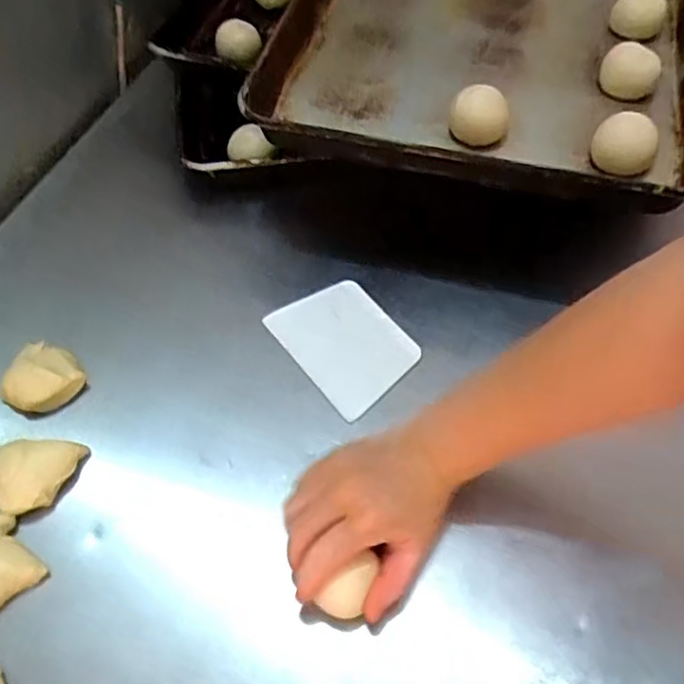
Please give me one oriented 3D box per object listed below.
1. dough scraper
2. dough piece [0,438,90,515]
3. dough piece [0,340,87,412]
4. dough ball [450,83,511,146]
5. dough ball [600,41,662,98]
[{"bbox_3d":[0.002,-0.002,0.593,0.092,0.007,0.126,-35,66,-17],"label":"dough scraper"},{"bbox_3d":[-0.236,0.101,0.509,0.073,0.033,0.061,-20,58,-13],"label":"dough piece"},{"bbox_3d":[-0.255,0.034,0.560,0.057,0.034,0.057,23,59,15],"label":"dough piece"},{"bbox_3d":[0.124,-0.206,0.589,0.051,0.036,0.043,12,57,8],"label":"dough ball"},{"bbox_3d":[0.276,-0.262,0.628,0.057,0.034,0.043,21,58,13],"label":"dough ball"}]

